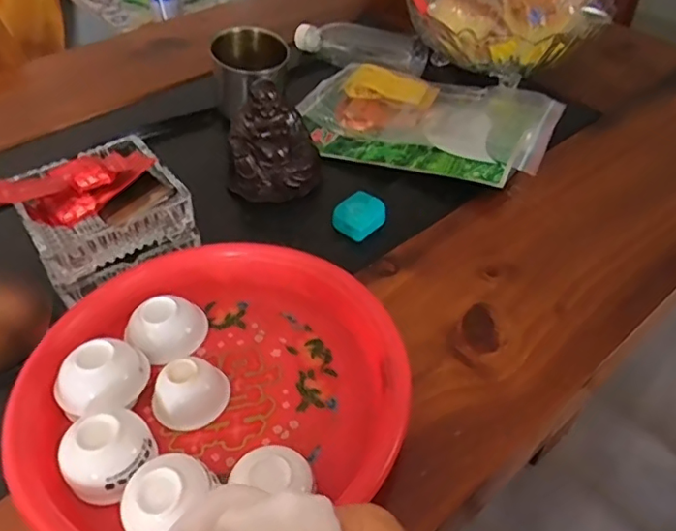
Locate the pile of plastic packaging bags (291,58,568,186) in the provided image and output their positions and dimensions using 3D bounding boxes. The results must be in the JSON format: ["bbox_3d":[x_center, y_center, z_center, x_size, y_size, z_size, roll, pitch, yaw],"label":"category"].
[{"bbox_3d":[0.097,-0.168,0.634,0.270,0.034,0.186,19,49,18],"label":"pile of plastic packaging bags"}]

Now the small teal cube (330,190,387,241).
[{"bbox_3d":[0.020,-0.046,0.529,0.045,0.022,0.036,-33,54,-27],"label":"small teal cube"}]

